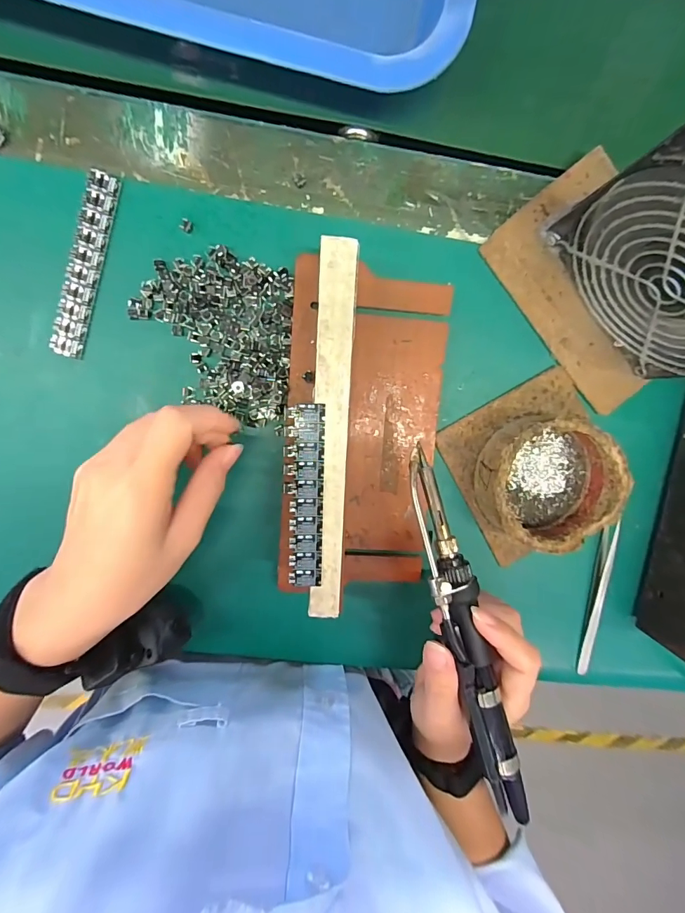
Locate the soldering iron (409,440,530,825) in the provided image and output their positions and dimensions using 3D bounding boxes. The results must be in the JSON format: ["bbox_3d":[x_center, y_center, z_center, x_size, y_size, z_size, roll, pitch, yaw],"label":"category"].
[{"bbox_3d":[0.069,0.098,0.225,0.024,0.020,0.208,-15,88,-1],"label":"soldering iron"}]

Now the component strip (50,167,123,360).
[{"bbox_3d":[-0.156,-0.116,0.250,0.018,0.005,0.110,16,96,-7],"label":"component strip"}]

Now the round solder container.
[{"bbox_3d":[0.131,0.016,0.267,0.083,0.040,0.080,33,94,-8],"label":"round solder container"}]

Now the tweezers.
[{"bbox_3d":[0.188,0.107,0.302,0.009,0.012,0.120,4,98,-5],"label":"tweezers"}]

